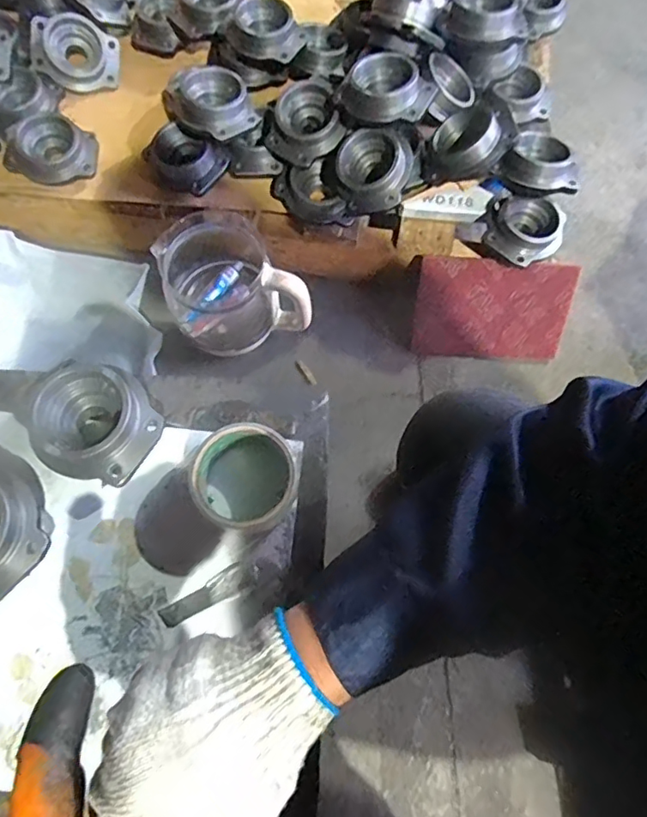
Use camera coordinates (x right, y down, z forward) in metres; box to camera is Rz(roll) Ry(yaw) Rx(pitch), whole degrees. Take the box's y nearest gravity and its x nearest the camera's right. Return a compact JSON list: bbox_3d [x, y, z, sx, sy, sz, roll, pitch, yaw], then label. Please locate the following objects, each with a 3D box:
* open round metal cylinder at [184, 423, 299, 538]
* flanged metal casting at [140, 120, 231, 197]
[{"bbox_3d":[-0.068,0.061,0.478,0.085,0.052,0.088,1,72,-2],"label":"open round metal cylinder"},{"bbox_3d":[-0.191,-0.347,0.763,0.108,0.041,0.070,27,73,7],"label":"flanged metal casting"}]

